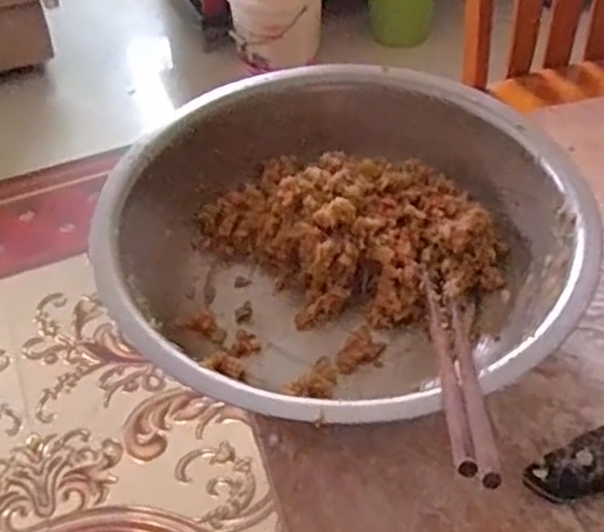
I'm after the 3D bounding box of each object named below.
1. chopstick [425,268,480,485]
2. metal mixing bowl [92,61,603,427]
[{"bbox_3d":[0.069,0.042,0.355,0.008,0.006,0.184,1,23,4],"label":"chopstick"},{"bbox_3d":[0.024,-0.008,0.450,0.271,0.081,0.269,-1,48,2],"label":"metal mixing bowl"}]

